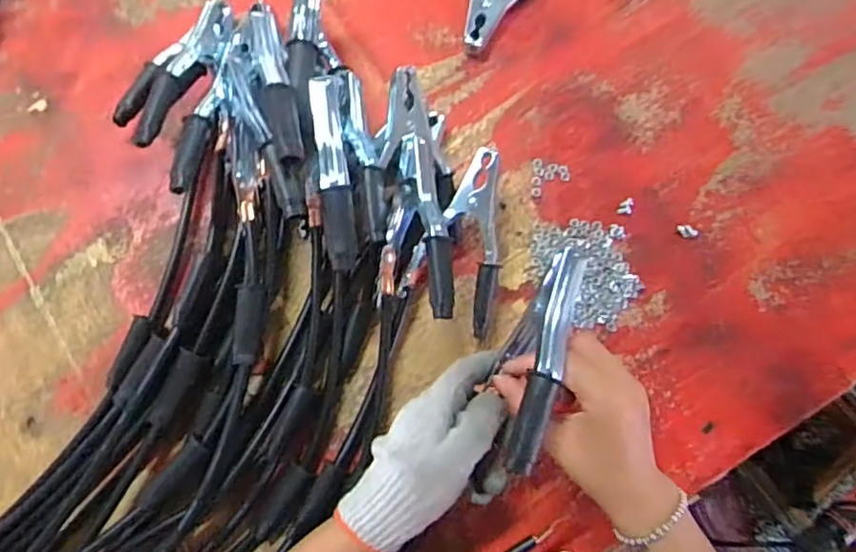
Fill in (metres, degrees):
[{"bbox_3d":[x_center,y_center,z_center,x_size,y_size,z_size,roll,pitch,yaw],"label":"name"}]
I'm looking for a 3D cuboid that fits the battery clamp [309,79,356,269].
[{"bbox_3d":[-0.069,-0.074,0.457,0.022,0.053,0.148,-6,76,-4],"label":"battery clamp"}]

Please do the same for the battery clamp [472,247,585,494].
[{"bbox_3d":[0.067,0.063,0.395,0.030,0.062,0.163,17,82,3],"label":"battery clamp"}]

